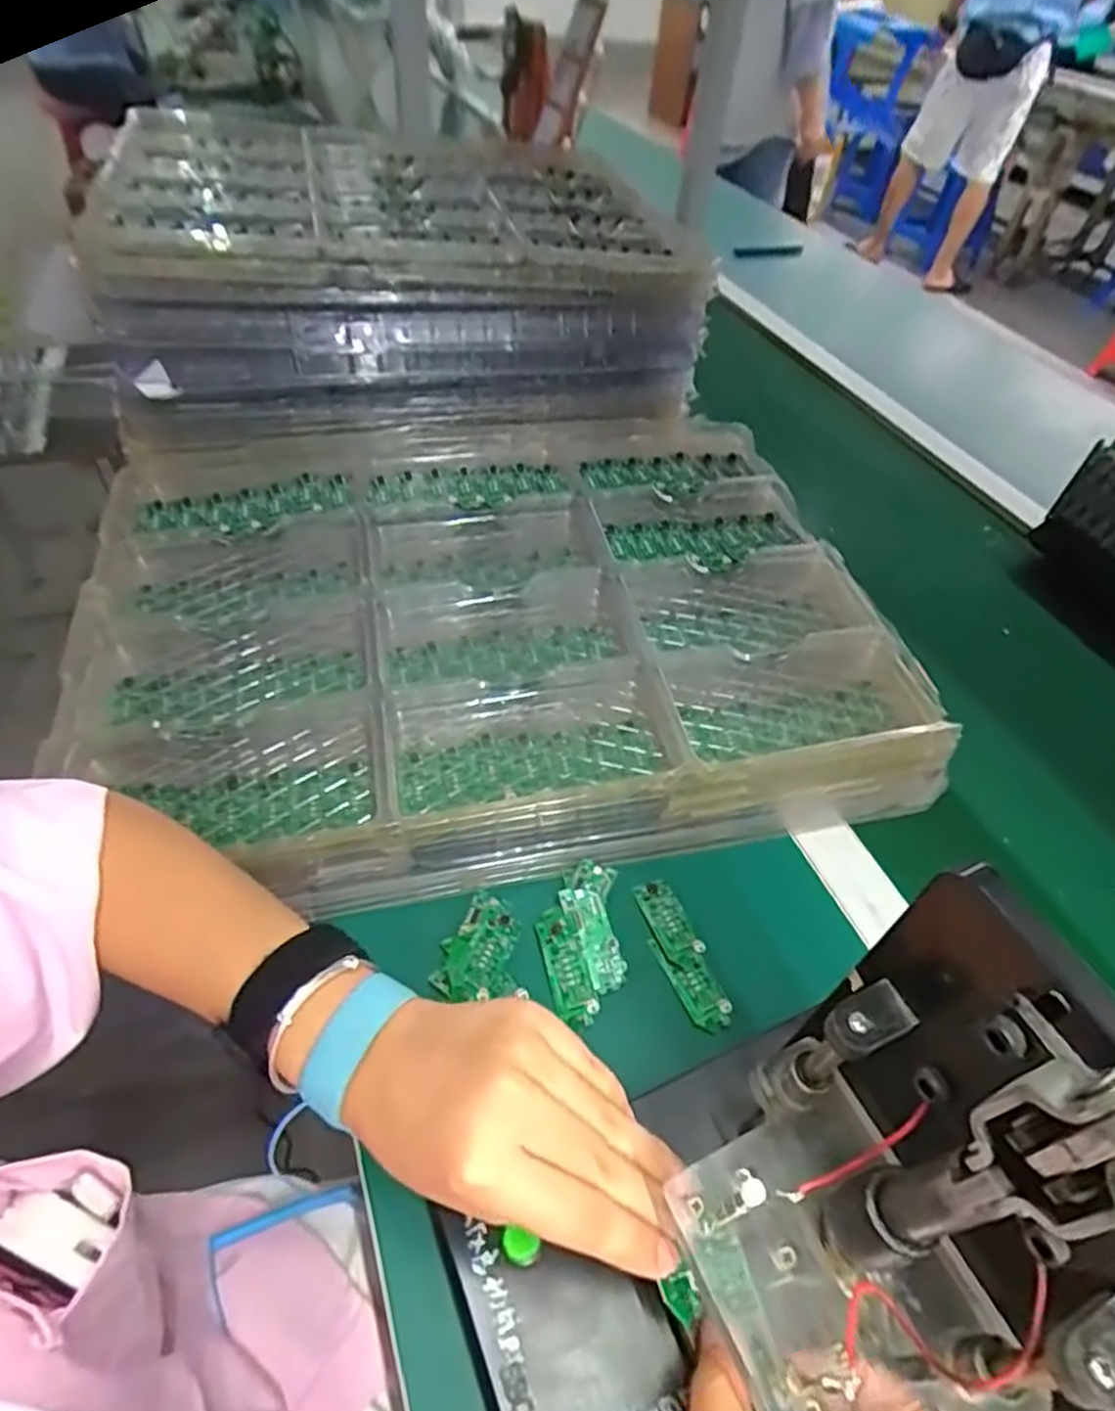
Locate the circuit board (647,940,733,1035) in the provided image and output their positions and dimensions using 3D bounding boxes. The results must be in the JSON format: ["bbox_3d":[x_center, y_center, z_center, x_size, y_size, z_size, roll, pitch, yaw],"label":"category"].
[{"bbox_3d":[0.076,0.154,0.418,0.023,0.011,0.057,-16,52,-19],"label":"circuit board"}]

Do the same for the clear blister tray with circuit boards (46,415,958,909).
[{"bbox_3d":[-0.053,-0.076,0.556,0.559,0.054,0.429,-5,49,-10],"label":"clear blister tray with circuit boards"}]

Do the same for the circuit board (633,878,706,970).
[{"bbox_3d":[0.066,0.128,0.438,0.023,0.006,0.057,-17,44,-14],"label":"circuit board"}]

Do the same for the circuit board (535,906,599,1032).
[{"bbox_3d":[0.005,0.144,0.413,0.022,0.009,0.066,-8,50,-13],"label":"circuit board"}]

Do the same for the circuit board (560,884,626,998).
[{"bbox_3d":[0.021,0.131,0.424,0.023,0.012,0.059,-15,51,-18],"label":"circuit board"}]

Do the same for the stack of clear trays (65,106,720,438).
[{"bbox_3d":[-0.179,-0.469,0.794,0.533,0.141,0.432,-12,50,-16],"label":"stack of clear trays"}]

